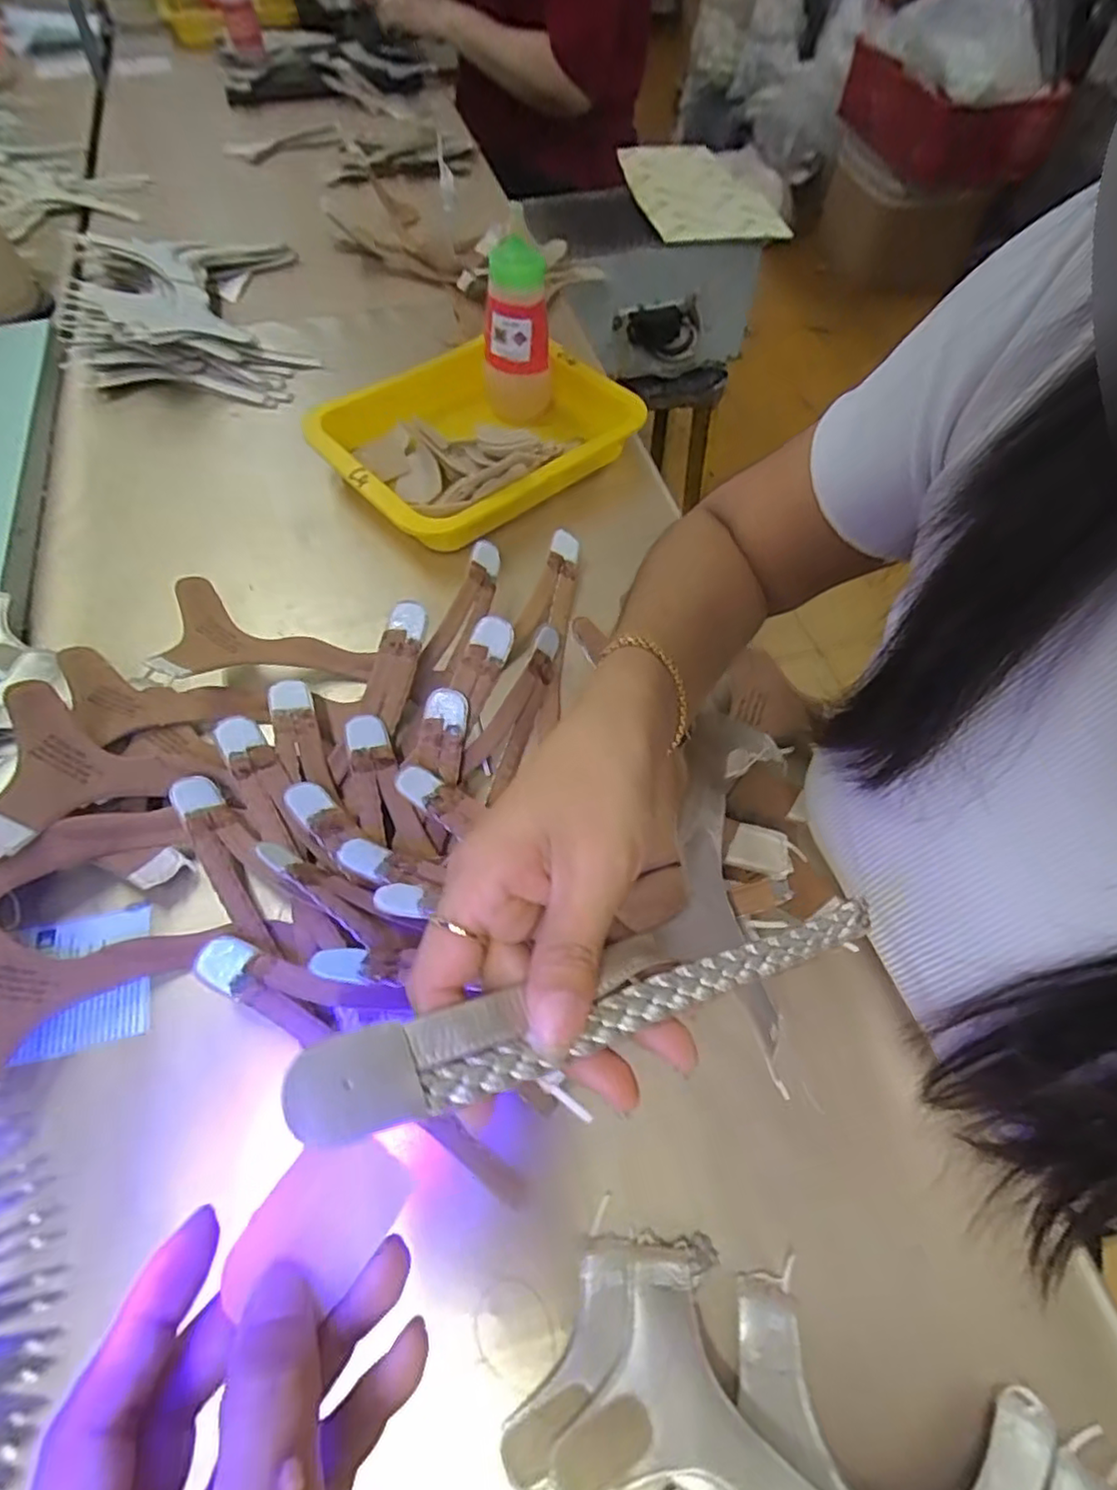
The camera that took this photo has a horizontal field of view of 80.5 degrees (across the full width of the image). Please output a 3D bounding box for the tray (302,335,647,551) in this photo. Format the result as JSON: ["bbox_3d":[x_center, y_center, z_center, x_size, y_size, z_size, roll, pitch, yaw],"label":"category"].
[{"bbox_3d":[-0.069,-0.271,0.587,0.258,0.057,0.190,-38,68,-24],"label":"tray"}]

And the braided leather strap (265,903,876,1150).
[{"bbox_3d":[0.020,0.080,0.211,0.196,0.016,0.029,-7,58,-24],"label":"braided leather strap"}]

